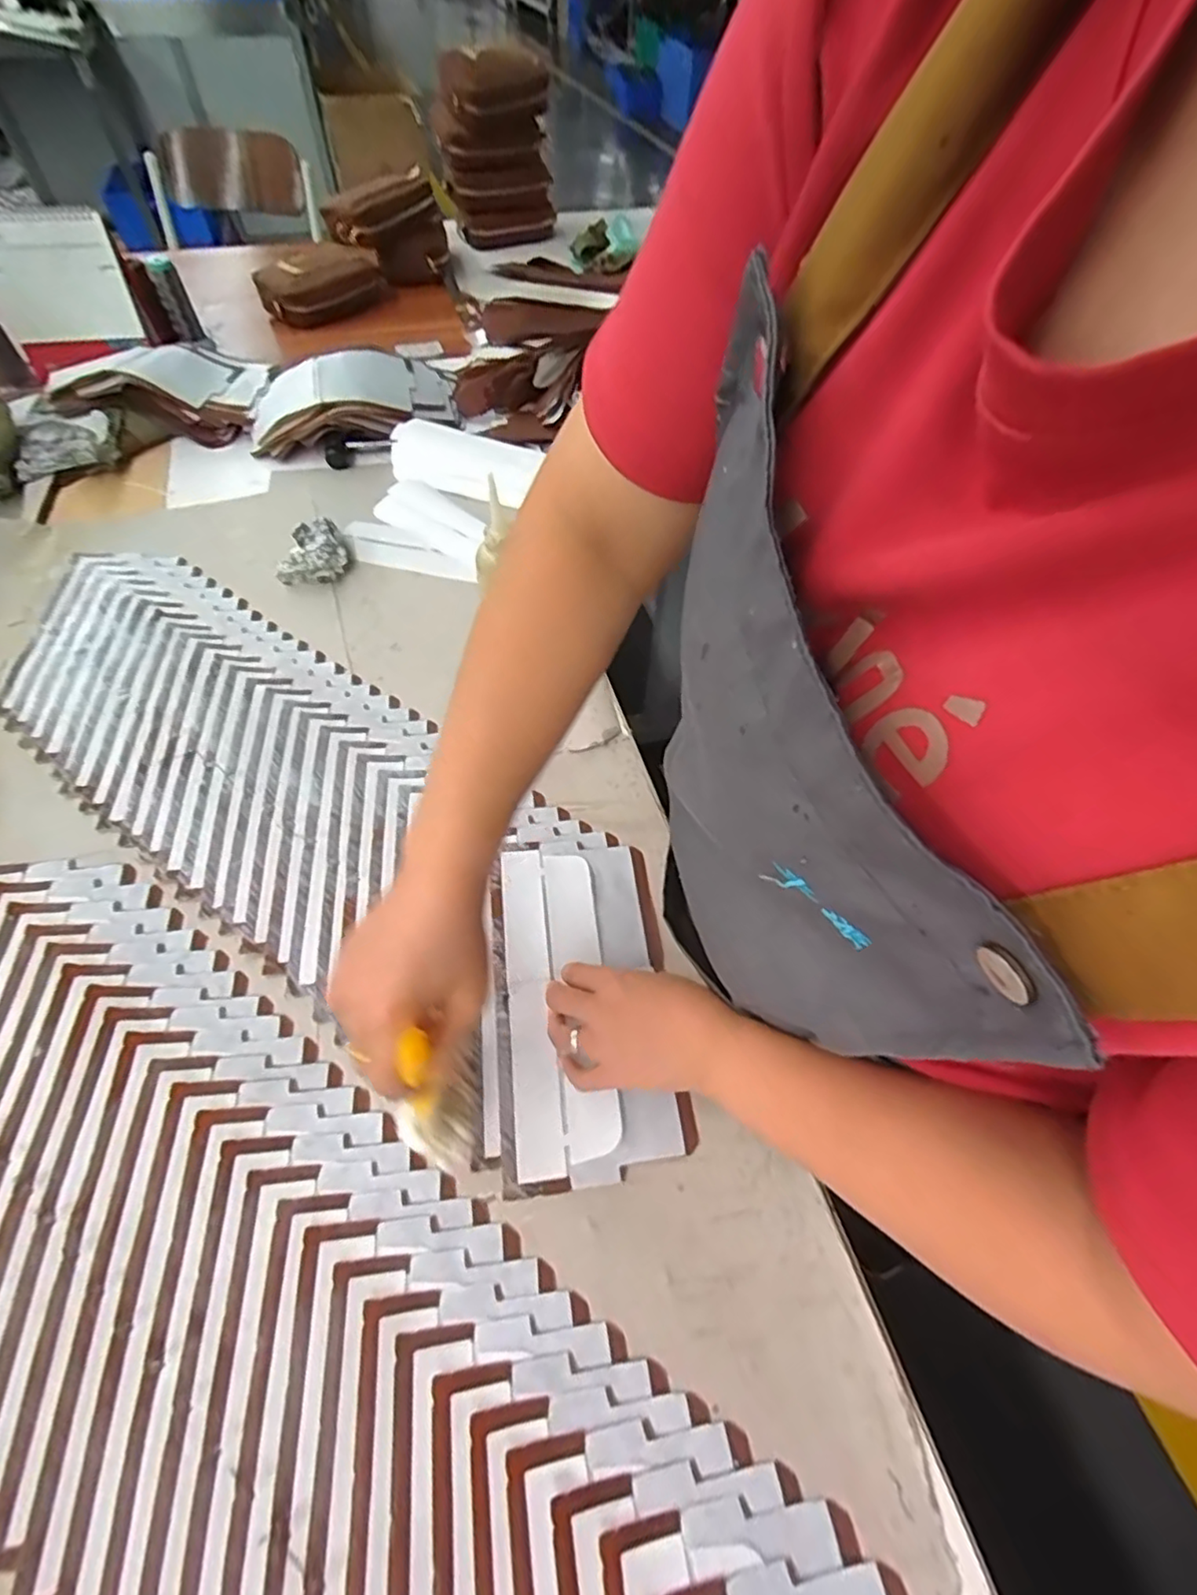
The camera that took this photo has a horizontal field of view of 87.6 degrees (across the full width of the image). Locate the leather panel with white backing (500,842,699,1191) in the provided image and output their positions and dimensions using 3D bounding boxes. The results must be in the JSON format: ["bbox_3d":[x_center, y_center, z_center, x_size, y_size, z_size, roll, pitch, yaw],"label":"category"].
[{"bbox_3d":[-0.009,0.139,0.458,0.114,0.010,0.238,-5,57,-6],"label":"leather panel with white backing"}]

